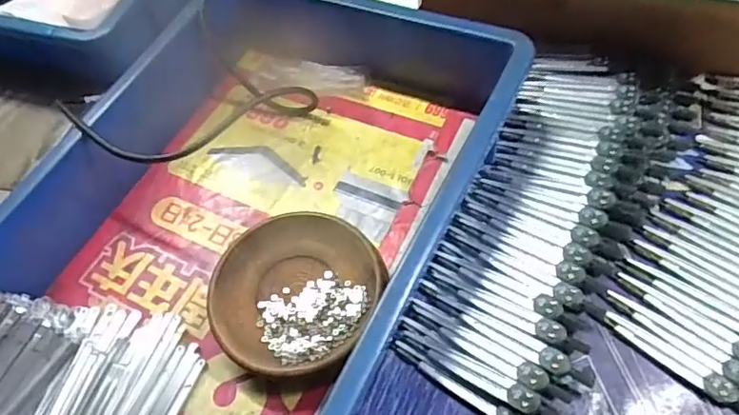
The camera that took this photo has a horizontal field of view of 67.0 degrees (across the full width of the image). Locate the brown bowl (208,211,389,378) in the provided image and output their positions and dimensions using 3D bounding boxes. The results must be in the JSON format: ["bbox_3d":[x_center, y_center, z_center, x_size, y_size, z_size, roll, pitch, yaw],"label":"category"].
[{"bbox_3d":[-0.051,0.058,0.383,0.110,0.030,0.111,-4,59,7],"label":"brown bowl"}]

